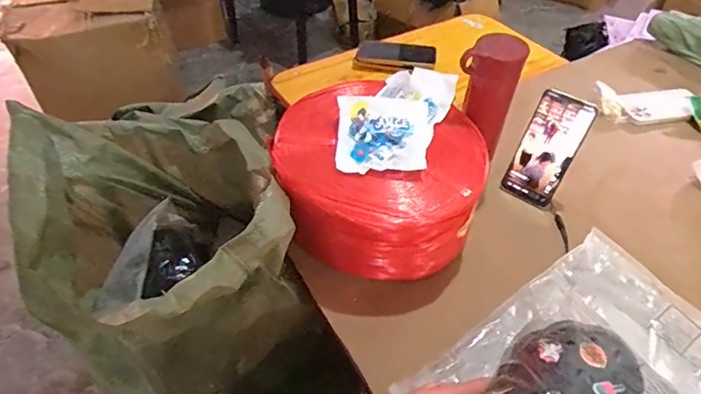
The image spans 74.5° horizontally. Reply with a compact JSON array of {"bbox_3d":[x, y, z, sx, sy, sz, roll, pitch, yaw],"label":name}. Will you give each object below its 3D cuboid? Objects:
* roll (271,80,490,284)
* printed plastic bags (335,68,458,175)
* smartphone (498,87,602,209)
[{"bbox_3d":[0.035,-0.022,0.623,0.269,0.124,0.223,18,49,17],"label":"roll"},{"bbox_3d":[0.052,-0.103,0.613,0.133,0.040,0.198,16,49,15],"label":"printed plastic bags"},{"bbox_3d":[0.279,-0.066,0.658,0.072,0.161,0.015,35,32,29],"label":"smartphone"}]

